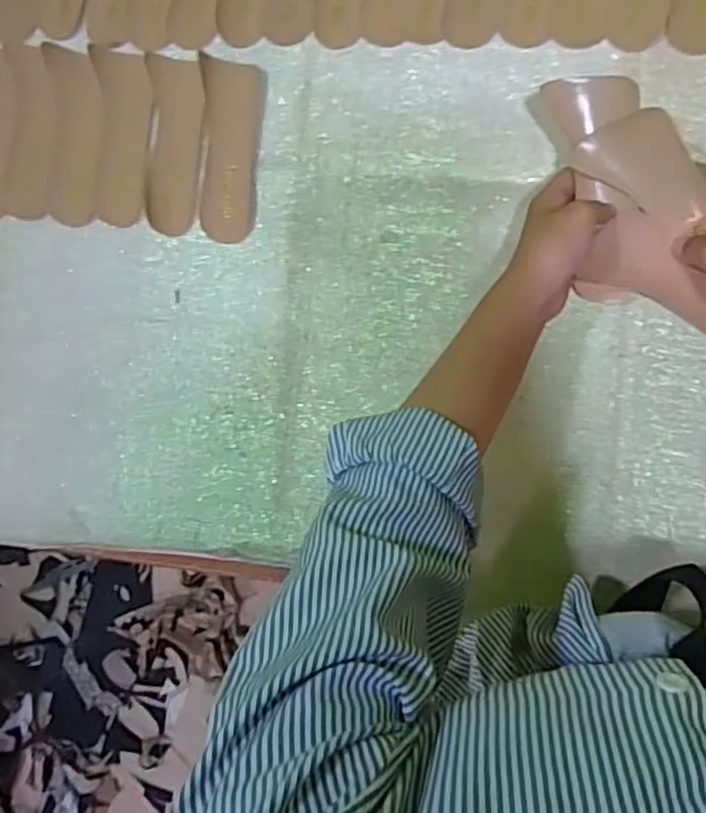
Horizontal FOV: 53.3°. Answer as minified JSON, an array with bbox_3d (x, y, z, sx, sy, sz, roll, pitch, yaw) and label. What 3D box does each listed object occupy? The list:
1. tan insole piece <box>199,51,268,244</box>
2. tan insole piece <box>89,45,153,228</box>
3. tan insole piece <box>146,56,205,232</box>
[{"bbox_3d":[-0.100,-0.211,0.583,0.051,0.005,0.147,1,91,4],"label":"tan insole piece"},{"bbox_3d":[-0.196,-0.229,0.597,0.050,0.004,0.151,-1,88,7],"label":"tan insole piece"},{"bbox_3d":[-0.148,-0.218,0.585,0.048,0.009,0.147,1,89,7],"label":"tan insole piece"}]

